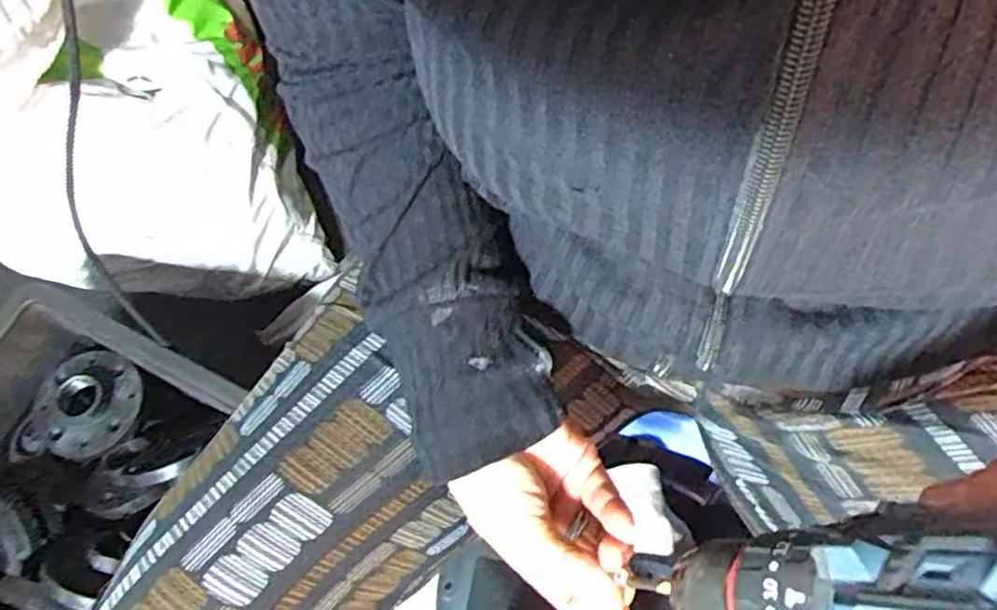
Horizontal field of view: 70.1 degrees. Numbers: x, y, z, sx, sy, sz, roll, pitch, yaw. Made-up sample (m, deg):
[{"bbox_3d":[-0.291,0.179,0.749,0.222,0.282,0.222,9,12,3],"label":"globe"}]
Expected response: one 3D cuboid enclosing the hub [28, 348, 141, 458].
[{"bbox_3d":[-0.382,0.094,0.667,0.095,0.034,0.097,20,72,10],"label":"hub"}]

